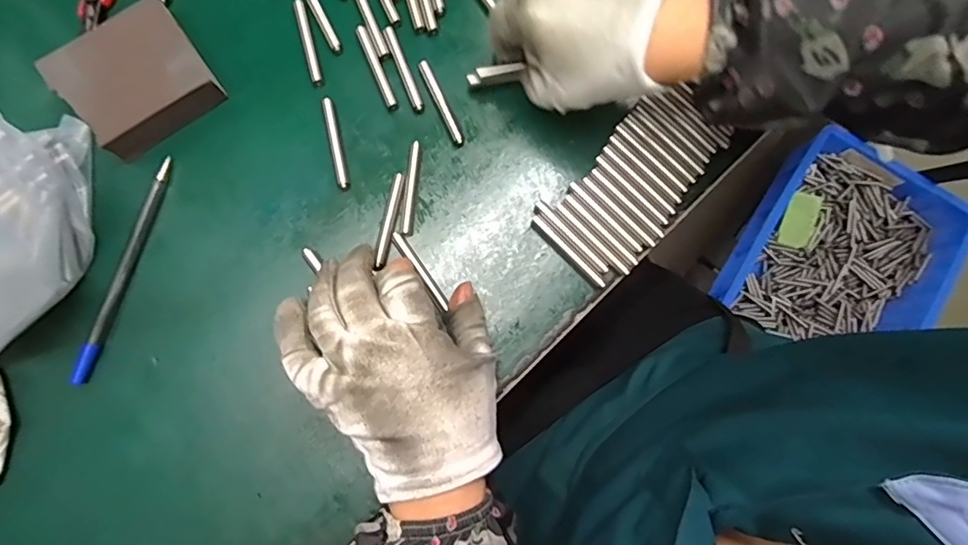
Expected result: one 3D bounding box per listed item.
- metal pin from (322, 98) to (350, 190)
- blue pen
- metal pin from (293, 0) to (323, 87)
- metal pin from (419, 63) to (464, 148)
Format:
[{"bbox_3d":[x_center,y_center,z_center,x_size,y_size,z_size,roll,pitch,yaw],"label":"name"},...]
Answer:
[{"bbox_3d":[-0.093,-0.081,0.327,0.007,0.008,0.060,-13,83,-1],"label":"metal pin"},{"bbox_3d":[-0.218,-0.003,0.316,0.010,0.008,0.140,16,84,2],"label":"blue pen"},{"bbox_3d":[-0.114,-0.149,0.338,0.008,0.008,0.058,-15,83,-1],"label":"metal pin"},{"bbox_3d":[-0.027,-0.108,0.331,0.007,0.008,0.058,-24,84,-2],"label":"metal pin"}]

